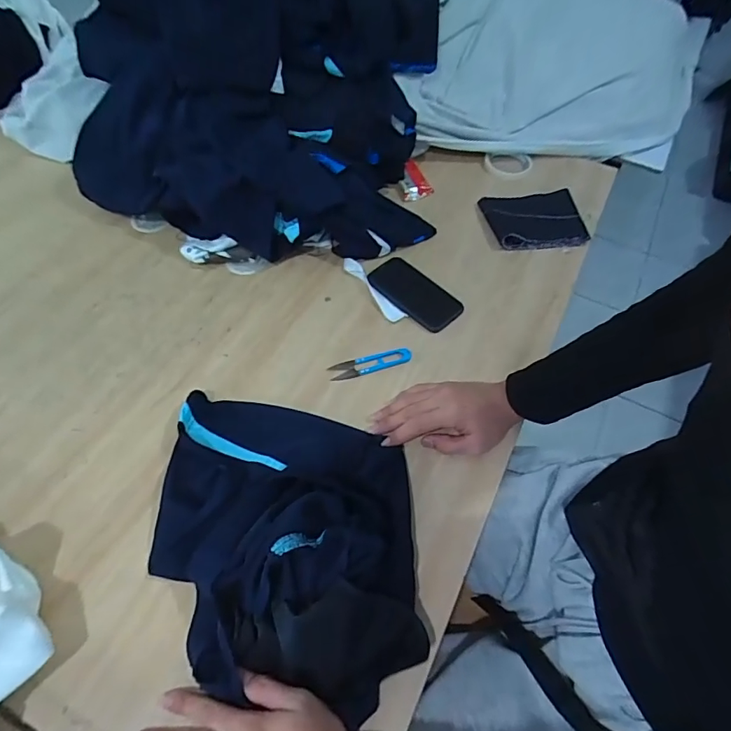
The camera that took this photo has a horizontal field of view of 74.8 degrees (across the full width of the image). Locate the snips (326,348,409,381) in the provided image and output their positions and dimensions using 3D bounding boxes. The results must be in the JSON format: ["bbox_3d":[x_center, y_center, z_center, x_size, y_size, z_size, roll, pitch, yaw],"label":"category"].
[{"bbox_3d":[0.008,-0.003,0.674,0.117,0.005,0.028,-14,56,-11],"label":"snips"}]

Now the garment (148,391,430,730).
[{"bbox_3d":[-0.089,0.166,0.509,0.311,0.077,0.291,12,55,7],"label":"garment"}]

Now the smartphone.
[{"bbox_3d":[0.078,-0.115,0.750,0.088,0.012,0.151,-36,63,-23],"label":"smartphone"}]

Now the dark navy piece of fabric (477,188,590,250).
[{"bbox_3d":[0.297,-0.262,0.847,0.167,0.021,0.127,-1,55,-2],"label":"dark navy piece of fabric"}]

